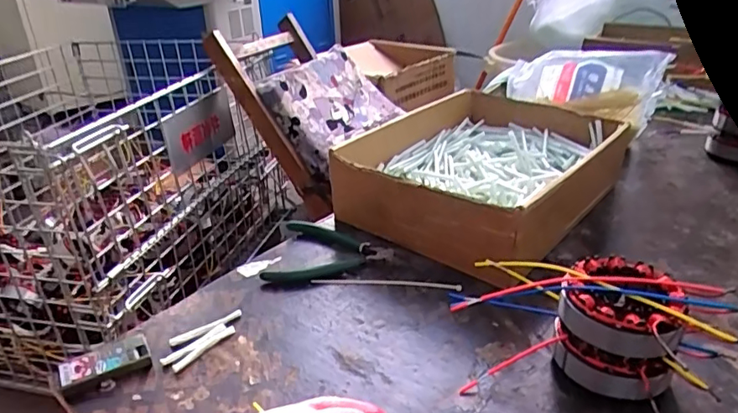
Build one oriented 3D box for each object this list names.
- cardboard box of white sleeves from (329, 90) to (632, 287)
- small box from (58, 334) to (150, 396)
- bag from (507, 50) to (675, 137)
[{"bbox_3d":[0.148,-0.045,0.678,0.247,0.093,0.349,19,34,34],"label":"cardboard box of white sleeves"},{"bbox_3d":[-0.215,0.129,0.442,0.067,0.017,0.035,-18,32,-29],"label":"small box"},{"bbox_3d":[0.318,-0.179,0.801,0.221,0.105,0.081,-2,27,-2],"label":"bag"}]

